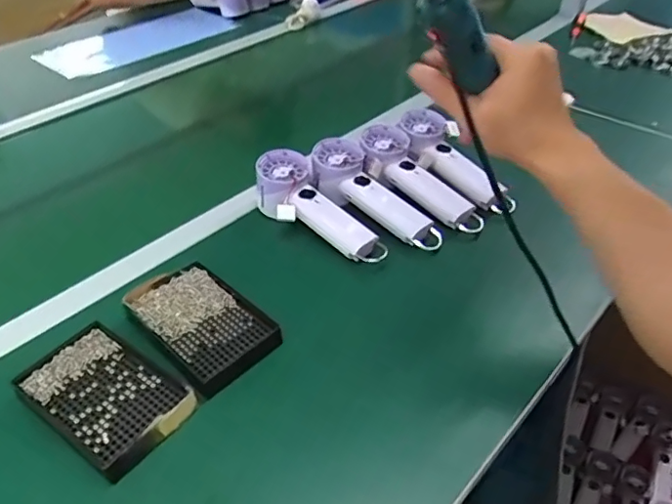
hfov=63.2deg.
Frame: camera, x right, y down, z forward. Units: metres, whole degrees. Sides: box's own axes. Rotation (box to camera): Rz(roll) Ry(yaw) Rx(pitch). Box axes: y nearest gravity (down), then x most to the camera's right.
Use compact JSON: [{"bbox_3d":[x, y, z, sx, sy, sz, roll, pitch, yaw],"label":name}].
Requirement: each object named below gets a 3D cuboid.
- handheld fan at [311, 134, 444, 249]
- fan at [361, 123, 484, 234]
[{"bbox_3d":[0.041,-0.067,0.650,0.069,0.054,0.190,-27,47,-27],"label":"handheld fan"},{"bbox_3d":[0.100,-0.088,0.676,0.077,0.032,0.196,-28,62,-28],"label":"fan"}]

